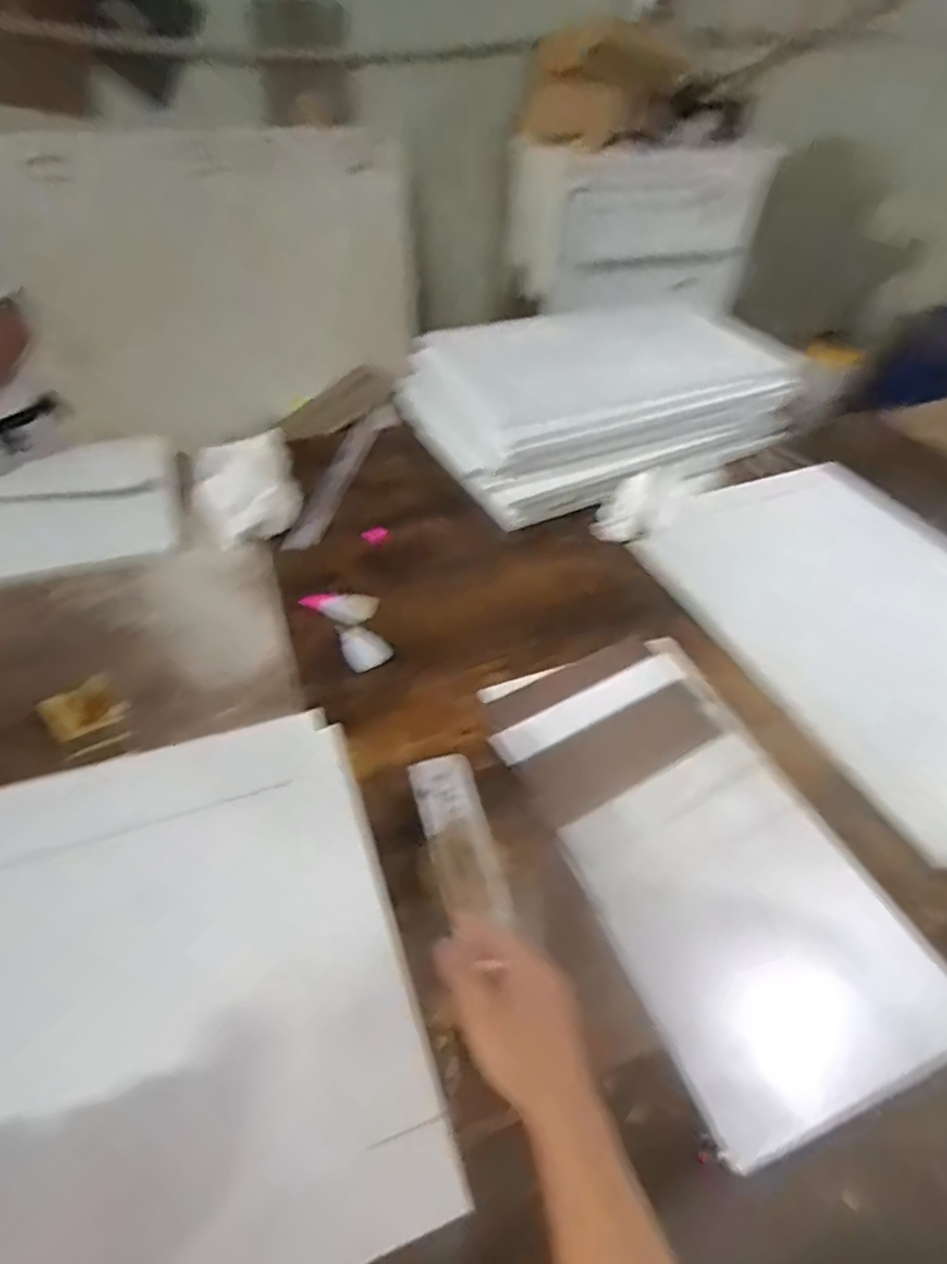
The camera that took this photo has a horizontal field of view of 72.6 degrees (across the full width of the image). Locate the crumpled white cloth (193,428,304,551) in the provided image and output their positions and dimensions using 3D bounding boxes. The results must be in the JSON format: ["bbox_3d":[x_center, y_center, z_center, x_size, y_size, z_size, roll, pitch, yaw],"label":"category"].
[{"bbox_3d":[-0.409,-0.257,1.173,0.175,0.105,0.205,-12,46,-15],"label":"crumpled white cloth"}]

